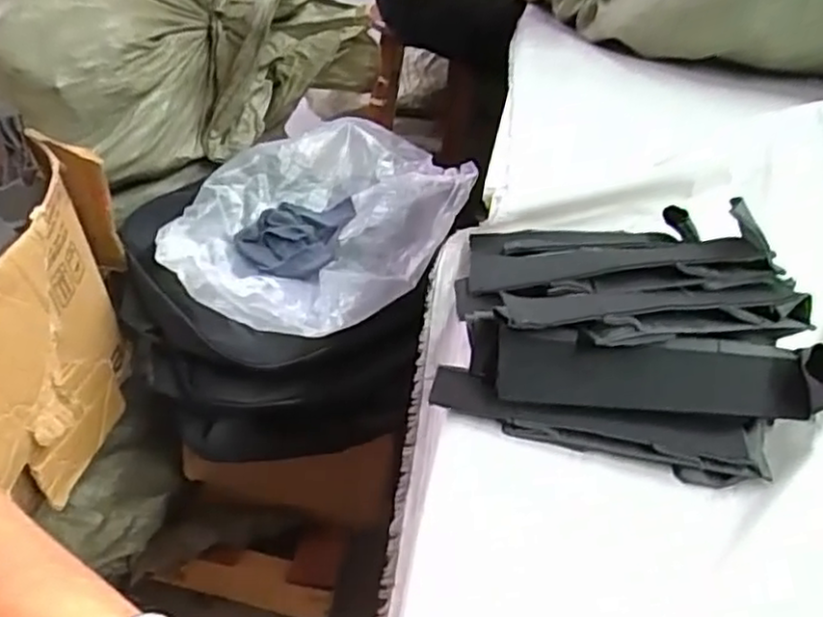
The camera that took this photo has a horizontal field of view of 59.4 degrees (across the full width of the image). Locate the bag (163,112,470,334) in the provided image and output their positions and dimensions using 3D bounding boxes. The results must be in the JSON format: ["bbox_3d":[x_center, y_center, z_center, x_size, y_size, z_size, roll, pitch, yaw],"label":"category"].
[{"bbox_3d":[-0.128,-0.125,0.998,0.323,0.121,0.405,33,45,30],"label":"bag"}]

